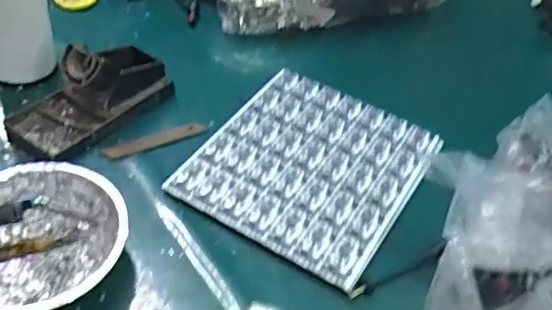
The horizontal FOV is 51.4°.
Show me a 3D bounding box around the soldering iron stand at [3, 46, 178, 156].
[{"bbox_3d":[-0.176,-0.063,0.541,0.073,0.068,0.149,35,53,26],"label":"soldering iron stand"}]

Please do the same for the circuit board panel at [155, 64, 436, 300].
[{"bbox_3d":[0.032,0.008,0.522,0.180,0.009,0.195,26,50,19],"label":"circuit board panel"}]

